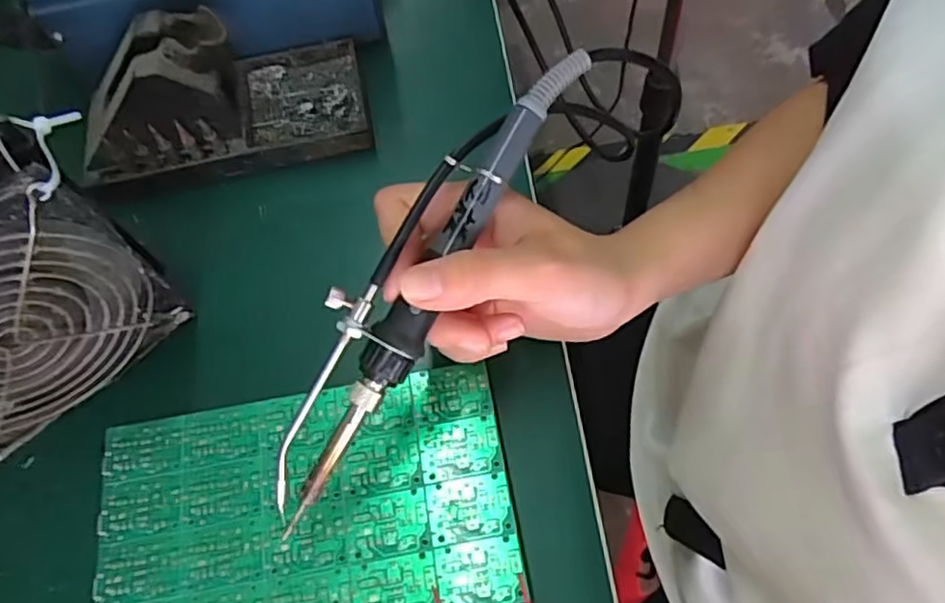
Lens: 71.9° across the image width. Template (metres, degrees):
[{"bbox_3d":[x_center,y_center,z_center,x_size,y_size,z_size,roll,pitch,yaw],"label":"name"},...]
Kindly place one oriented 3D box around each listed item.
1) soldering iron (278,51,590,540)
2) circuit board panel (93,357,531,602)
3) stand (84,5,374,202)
[{"bbox_3d":[-0.022,-0.011,0.245,0.032,0.020,0.203,31,87,17],"label":"soldering iron"},{"bbox_3d":[-0.072,0.088,0.277,0.173,0.004,0.101,-11,64,0],"label":"circuit board panel"},{"bbox_3d":[-0.141,-0.116,0.360,0.153,0.076,0.075,-12,64,-3],"label":"stand"}]

